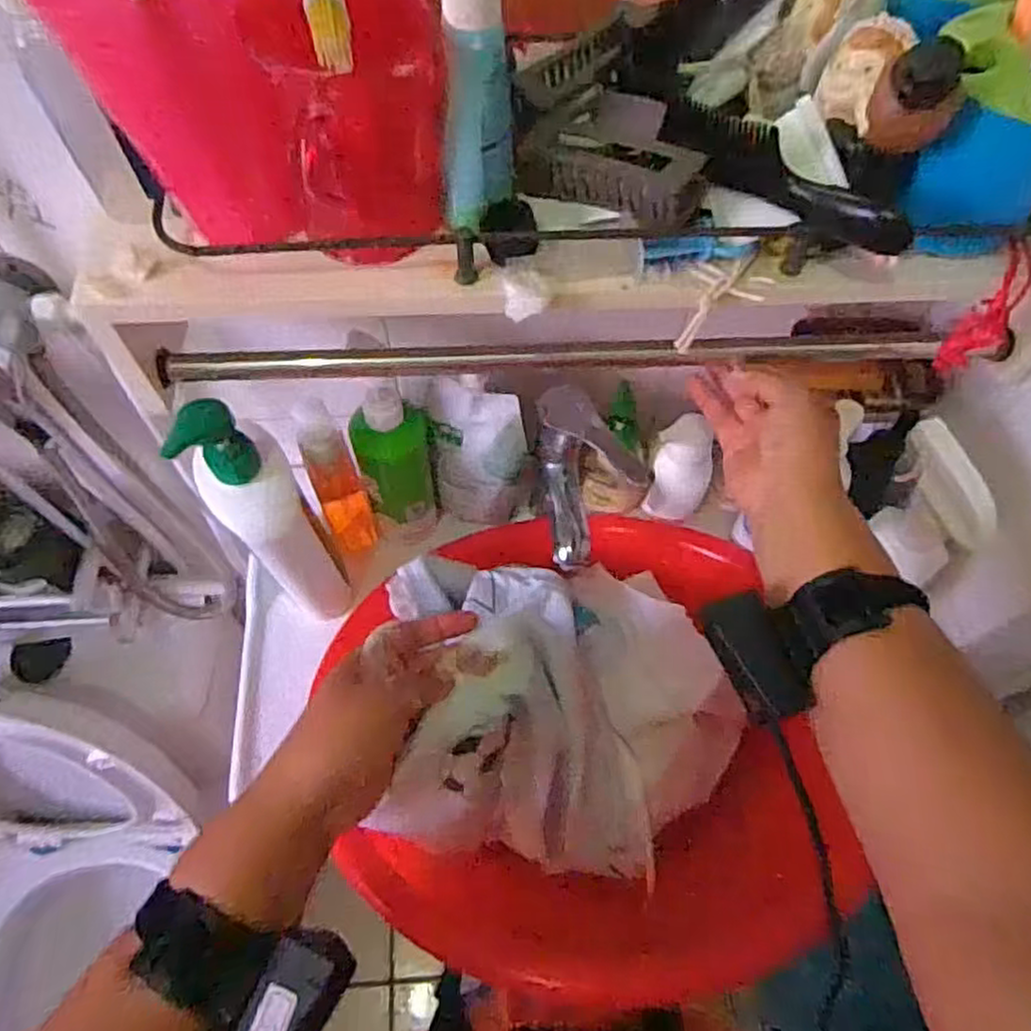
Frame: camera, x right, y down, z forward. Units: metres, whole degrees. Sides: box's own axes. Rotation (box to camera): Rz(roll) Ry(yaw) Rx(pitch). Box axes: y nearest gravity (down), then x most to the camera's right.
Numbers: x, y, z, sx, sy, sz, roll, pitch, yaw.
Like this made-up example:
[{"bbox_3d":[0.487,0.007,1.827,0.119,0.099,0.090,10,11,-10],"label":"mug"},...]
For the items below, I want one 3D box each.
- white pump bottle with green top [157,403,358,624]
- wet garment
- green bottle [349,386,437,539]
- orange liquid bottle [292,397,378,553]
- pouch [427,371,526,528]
[{"bbox_3d":[-0.188,0.010,0.557,0.061,0.272,0.057,1,62,-2],"label":"white pump bottle with green top"},{"bbox_3d":[0.027,0.120,0.514,0.267,0.181,0.230,8,62,2],"label":"wet garment"},{"bbox_3d":[-0.100,-0.036,0.611,0.061,0.185,0.044,-14,63,-10],"label":"green bottle"},{"bbox_3d":[-0.156,-0.027,0.619,0.039,0.196,0.039,-19,64,-12],"label":"orange liquid bottle"},{"bbox_3d":[-0.033,-0.049,0.619,0.079,0.187,0.033,4,62,0],"label":"pouch"}]

